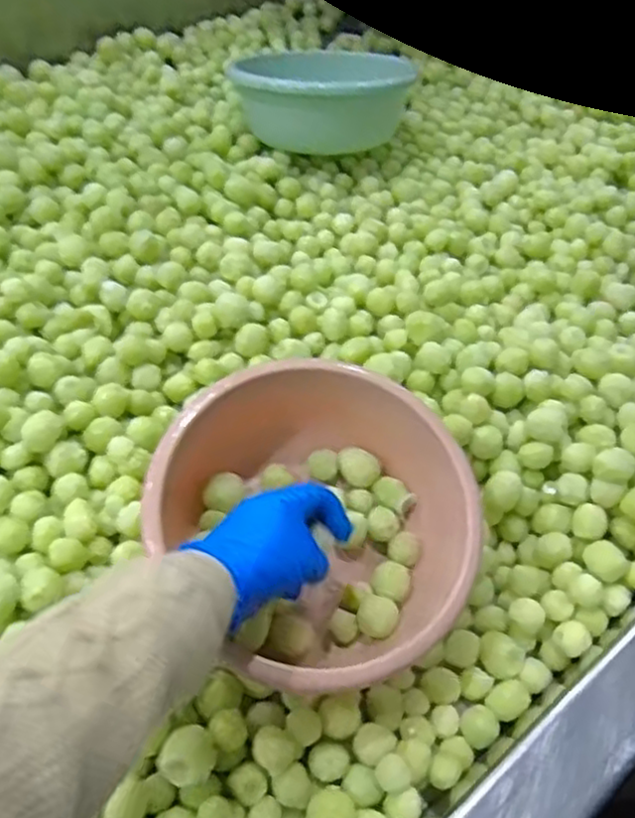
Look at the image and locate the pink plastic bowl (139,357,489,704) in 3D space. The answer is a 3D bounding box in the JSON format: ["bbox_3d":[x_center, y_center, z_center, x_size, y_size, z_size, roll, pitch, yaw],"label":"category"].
[{"bbox_3d":[0.005,0.094,0.538,0.218,0.117,0.219,2,54,-3],"label":"pink plastic bowl"}]

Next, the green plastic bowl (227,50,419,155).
[{"bbox_3d":[-0.001,-0.412,0.945,0.251,0.092,0.225,27,45,28],"label":"green plastic bowl"}]

